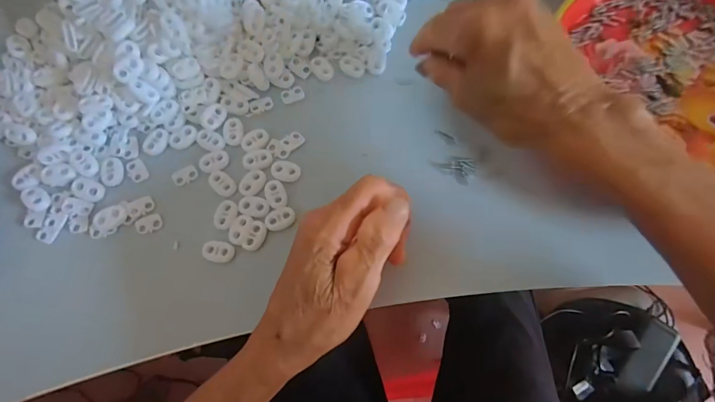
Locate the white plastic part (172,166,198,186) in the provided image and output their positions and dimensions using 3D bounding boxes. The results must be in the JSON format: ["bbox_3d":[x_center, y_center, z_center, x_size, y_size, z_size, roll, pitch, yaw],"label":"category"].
[{"bbox_3d":[-0.129,-0.019,0.292,0.018,0.004,0.011,-27,79,-7],"label":"white plastic part"}]

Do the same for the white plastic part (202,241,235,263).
[{"bbox_3d":[-0.099,0.036,0.277,0.021,0.004,0.015,10,77,1],"label":"white plastic part"}]

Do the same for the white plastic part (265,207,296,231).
[{"bbox_3d":[-0.057,0.013,0.285,0.022,0.004,0.015,-22,79,-6],"label":"white plastic part"}]

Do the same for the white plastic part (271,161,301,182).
[{"bbox_3d":[-0.054,-0.023,0.294,0.021,0.004,0.016,12,77,1],"label":"white plastic part"}]

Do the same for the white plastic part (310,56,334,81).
[{"bbox_3d":[-0.029,-0.108,0.317,0.022,0.004,0.015,44,80,8],"label":"white plastic part"}]

